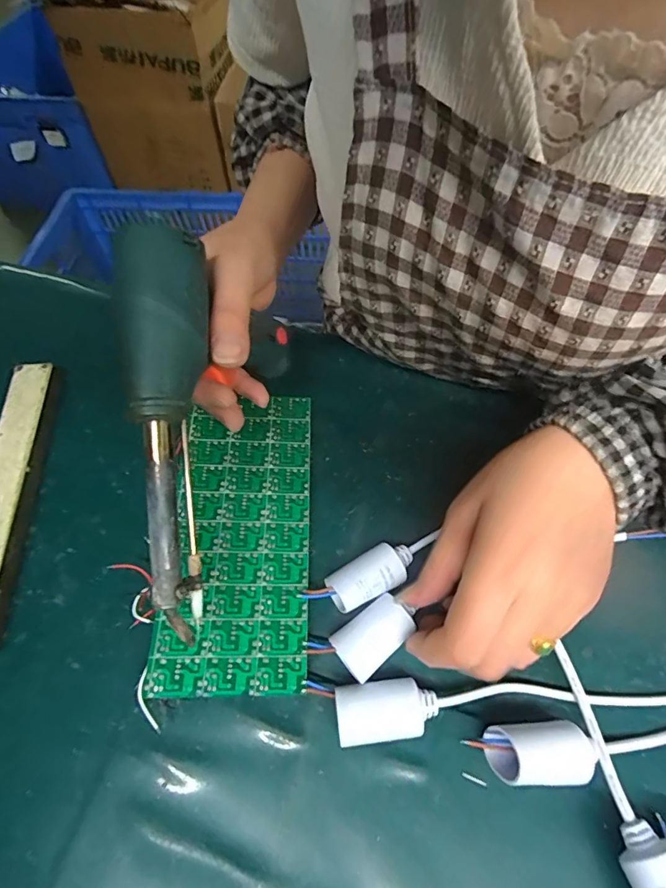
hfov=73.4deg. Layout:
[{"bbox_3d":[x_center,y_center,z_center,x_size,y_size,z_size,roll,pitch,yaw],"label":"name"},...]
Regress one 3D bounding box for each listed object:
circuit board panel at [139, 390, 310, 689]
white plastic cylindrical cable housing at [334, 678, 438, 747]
[{"bbox_3d":[-0.058,0.050,0.279,0.083,0.004,0.182,2,62,-6],"label":"circuit board panel"},{"bbox_3d":[0.027,0.138,0.233,0.051,0.023,0.026,-5,61,-2],"label":"white plastic cylindrical cable housing"}]

